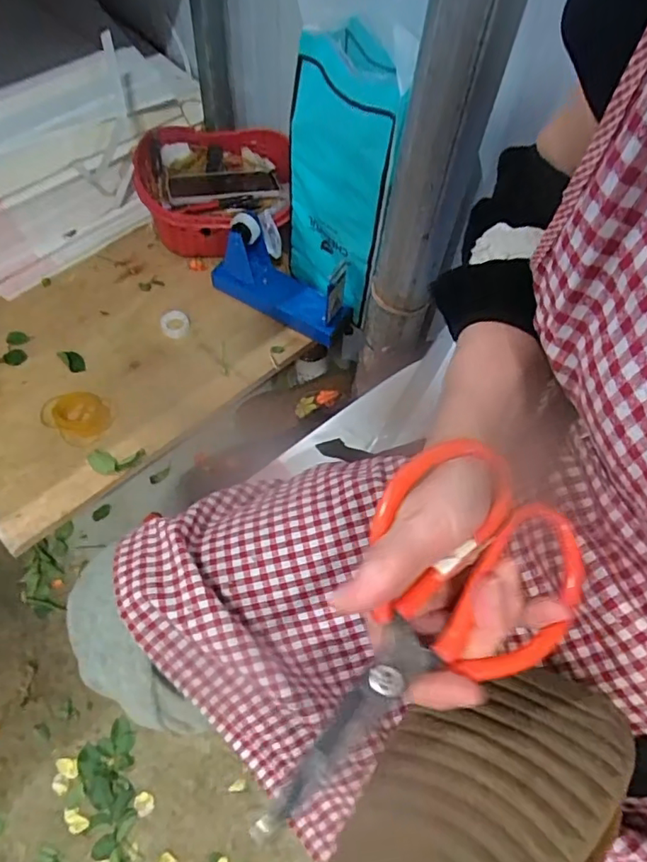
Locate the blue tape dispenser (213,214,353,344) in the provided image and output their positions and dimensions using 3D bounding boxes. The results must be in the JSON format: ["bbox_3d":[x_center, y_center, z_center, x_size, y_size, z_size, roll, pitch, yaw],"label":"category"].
[{"bbox_3d":[-0.059,-0.215,0.766,0.199,0.124,0.065,31,62,14],"label":"blue tape dispenser"}]

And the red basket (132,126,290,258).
[{"bbox_3d":[-0.153,-0.335,0.821,0.209,0.141,0.159,5,59,-1],"label":"red basket"}]

